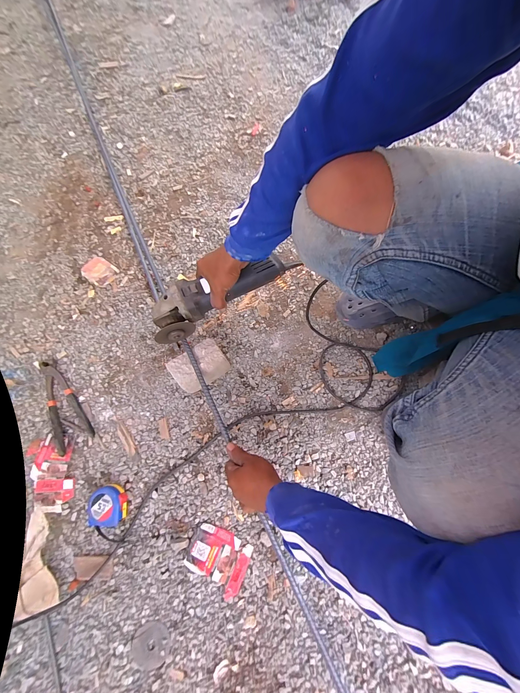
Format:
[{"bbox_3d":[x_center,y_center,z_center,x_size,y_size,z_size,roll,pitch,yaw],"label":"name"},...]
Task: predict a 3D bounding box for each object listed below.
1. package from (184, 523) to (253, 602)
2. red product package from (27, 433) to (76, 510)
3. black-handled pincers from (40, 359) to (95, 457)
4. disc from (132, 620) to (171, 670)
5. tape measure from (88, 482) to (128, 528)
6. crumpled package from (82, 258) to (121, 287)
[{"bbox_3d":[-0.079,0.397,0.479,0.111,0.011,0.090,20,76,6],"label":"package"},{"bbox_3d":[-0.435,0.260,0.538,0.087,0.012,0.151,-27,76,-6],"label":"red product package"},{"bbox_3d":[-0.444,0.126,0.569,0.076,0.018,0.210,-35,77,-8],"label":"black-handled pincers"},{"bbox_3d":[-0.192,0.524,0.450,0.064,0.004,0.068,0,75,1],"label":"disc"},{"bbox_3d":[-0.296,0.313,0.501,0.068,0.038,0.071,-1,75,4],"label":"tape measure"},{"bbox_3d":[-0.422,-0.198,0.674,0.085,0.010,0.068,32,77,9],"label":"crumpled package"}]

